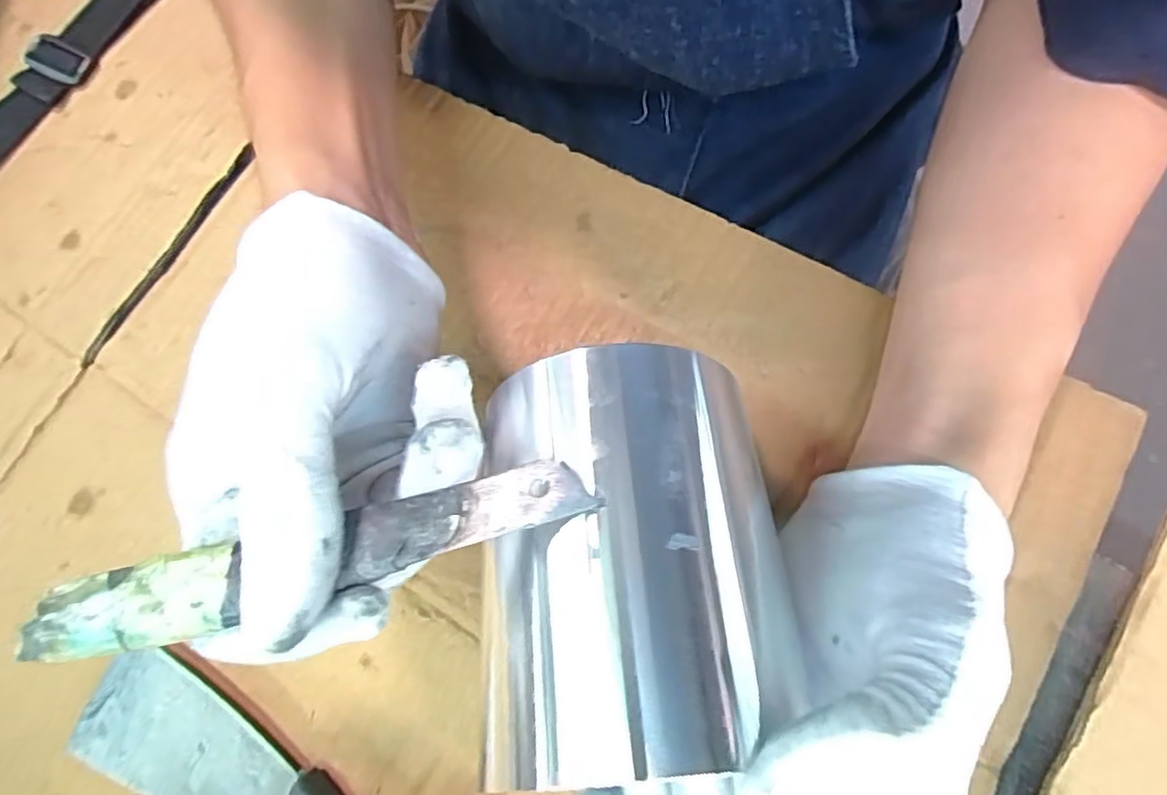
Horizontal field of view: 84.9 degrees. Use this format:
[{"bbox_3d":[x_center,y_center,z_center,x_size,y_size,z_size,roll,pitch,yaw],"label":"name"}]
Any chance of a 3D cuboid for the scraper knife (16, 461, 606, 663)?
[{"bbox_3d":[-0.067,0.040,0.159,0.139,0.004,0.020,-14,59,-1],"label":"scraper knife"}]

